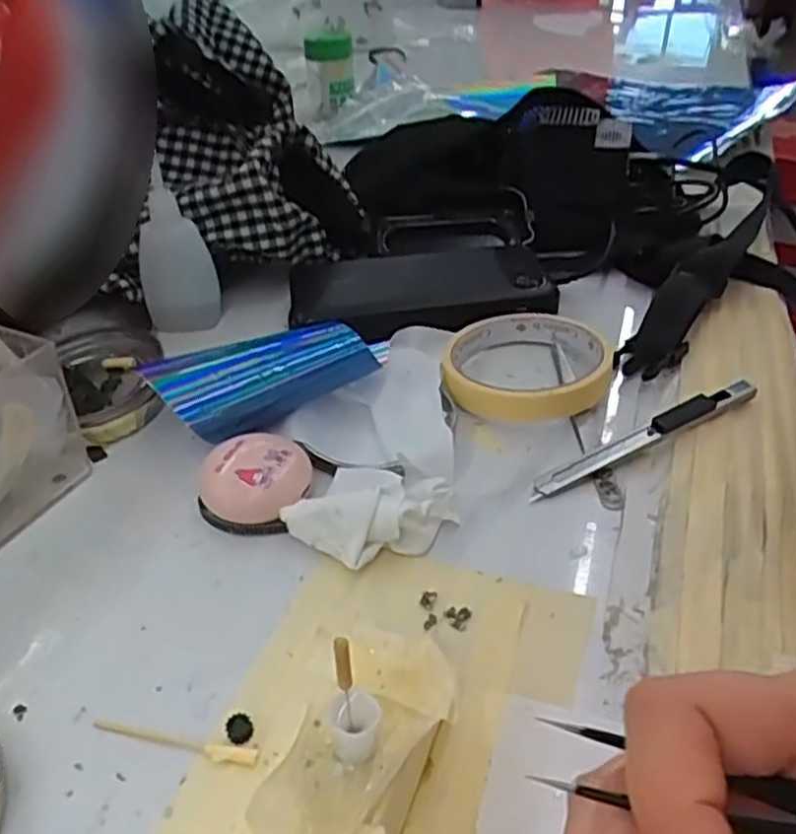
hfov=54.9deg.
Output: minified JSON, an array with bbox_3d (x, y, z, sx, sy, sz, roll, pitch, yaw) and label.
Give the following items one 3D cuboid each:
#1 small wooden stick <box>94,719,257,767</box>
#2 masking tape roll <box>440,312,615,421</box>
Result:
[{"bbox_3d":[-0.075,0.107,0.255,0.059,0.004,0.006,9,39,12],"label":"small wooden stick"},{"bbox_3d":[0.069,-0.031,0.407,0.085,0.020,0.084,0,38,0],"label":"masking tape roll"}]

